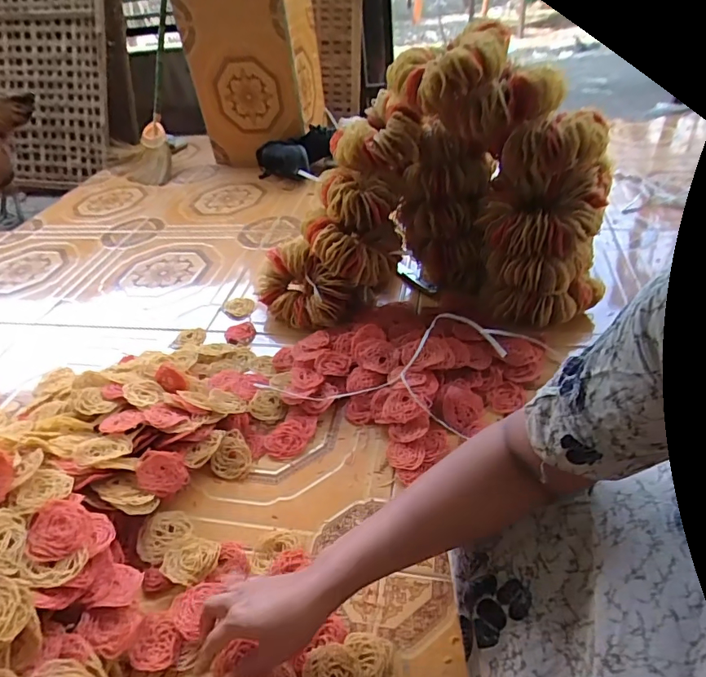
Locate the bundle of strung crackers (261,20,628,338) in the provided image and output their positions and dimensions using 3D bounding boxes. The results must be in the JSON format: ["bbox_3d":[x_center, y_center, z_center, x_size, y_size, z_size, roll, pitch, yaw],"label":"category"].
[{"bbox_3d":[0.108,-0.230,0.787,0.545,0.403,0.189,-1,41,8],"label":"bundle of strung crackers"}]

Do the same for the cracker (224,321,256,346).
[{"bbox_3d":[-0.212,-0.011,0.901,0.056,0.004,0.070,-19,42,-13],"label":"cracker"}]

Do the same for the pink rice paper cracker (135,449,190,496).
[{"bbox_3d":[-0.245,0.173,0.620,0.007,0.064,0.054,-18,61,53],"label":"pink rice paper cracker"}]

